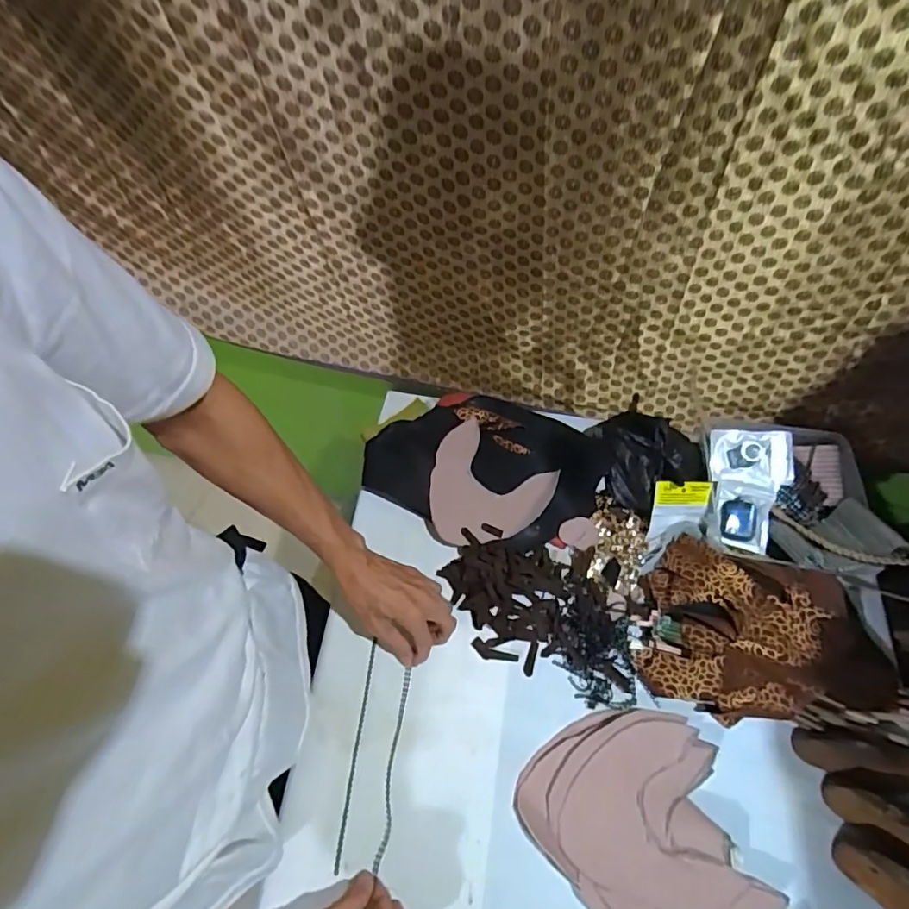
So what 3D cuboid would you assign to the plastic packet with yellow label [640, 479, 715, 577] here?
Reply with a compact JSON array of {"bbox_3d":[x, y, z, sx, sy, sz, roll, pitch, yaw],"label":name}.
[{"bbox_3d":[0.280,0.091,0.656,0.081,0.014,0.116,6,96,-15],"label":"plastic packet with yellow label"}]

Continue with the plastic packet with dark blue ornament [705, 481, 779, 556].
[{"bbox_3d":[0.368,0.080,0.675,0.074,0.015,0.081,13,81,15],"label":"plastic packet with dark blue ornament"}]

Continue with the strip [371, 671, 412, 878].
[{"bbox_3d":[-0.066,0.337,0.570,0.013,0.004,0.188,6,60,2],"label":"strip"}]

